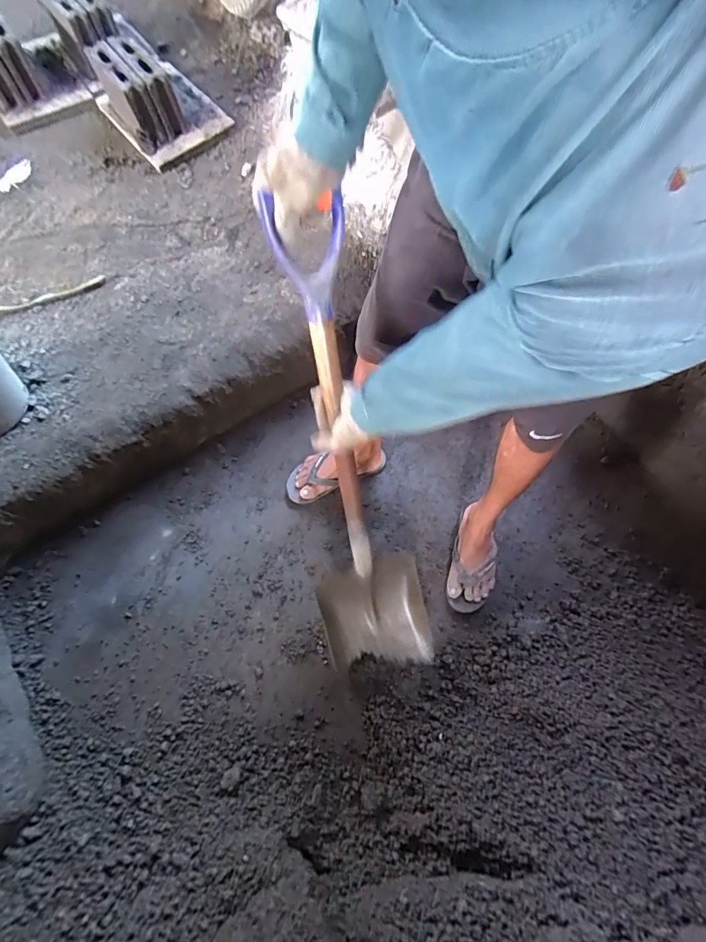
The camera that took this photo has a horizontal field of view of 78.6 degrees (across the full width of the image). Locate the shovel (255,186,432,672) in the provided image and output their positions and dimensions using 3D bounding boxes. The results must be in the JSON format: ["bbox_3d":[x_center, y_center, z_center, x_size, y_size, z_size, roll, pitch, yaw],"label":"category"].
[{"bbox_3d":[-0.008,0.029,0.790,0.225,0.876,0.168,-16,34,-7],"label":"shovel"}]

